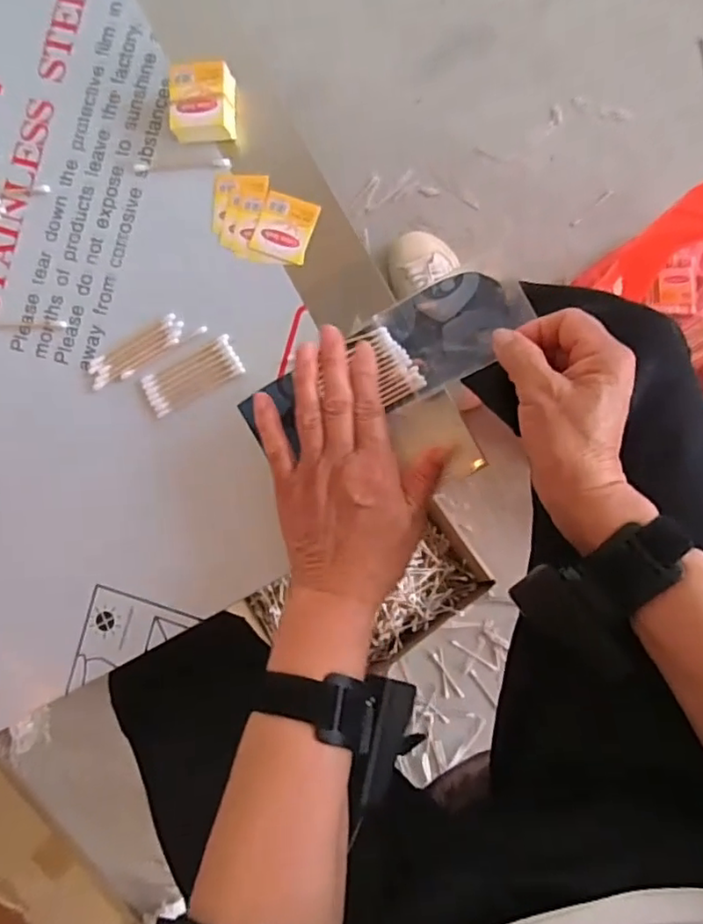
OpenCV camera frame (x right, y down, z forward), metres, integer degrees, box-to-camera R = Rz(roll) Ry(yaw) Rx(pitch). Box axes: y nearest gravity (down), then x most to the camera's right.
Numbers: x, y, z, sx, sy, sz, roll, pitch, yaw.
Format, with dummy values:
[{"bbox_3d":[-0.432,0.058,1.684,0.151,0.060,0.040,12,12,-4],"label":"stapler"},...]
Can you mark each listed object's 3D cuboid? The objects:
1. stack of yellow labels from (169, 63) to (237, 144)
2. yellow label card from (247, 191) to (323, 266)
[{"bbox_3d":[-0.104,-0.253,0.422,0.043,0.026,0.048,-2,88,7],"label":"stack of yellow labels"},{"bbox_3d":[-0.048,-0.167,0.427,0.040,0.004,0.045,19,90,7],"label":"yellow label card"}]

